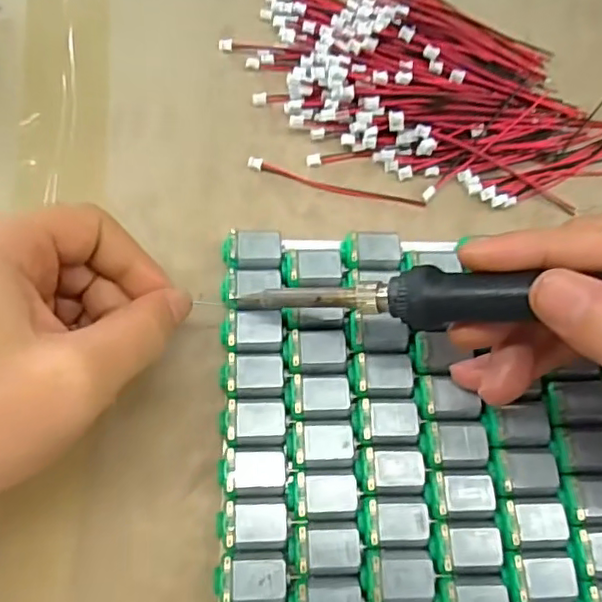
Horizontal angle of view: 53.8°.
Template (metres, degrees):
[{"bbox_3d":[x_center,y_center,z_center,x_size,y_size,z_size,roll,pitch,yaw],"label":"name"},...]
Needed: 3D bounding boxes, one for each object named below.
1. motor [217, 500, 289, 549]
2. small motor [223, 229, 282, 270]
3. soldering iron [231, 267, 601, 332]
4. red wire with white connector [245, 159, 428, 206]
[{"bbox_3d":[-0.018,0.088,0.232,0.026,0.017,0.016,1,67,-1],"label":"motor"},{"bbox_3d":[-0.022,-0.021,0.273,0.026,0.016,0.019,-2,67,-3],"label":"small motor"},{"bbox_3d":[0.074,0.001,0.197,0.213,0.020,0.017,-1,64,25],"label":"soldering iron"},{"bbox_3d":[0.017,-0.058,0.296,0.089,0.006,0.007,15,67,4],"label":"red wire with white connector"}]

